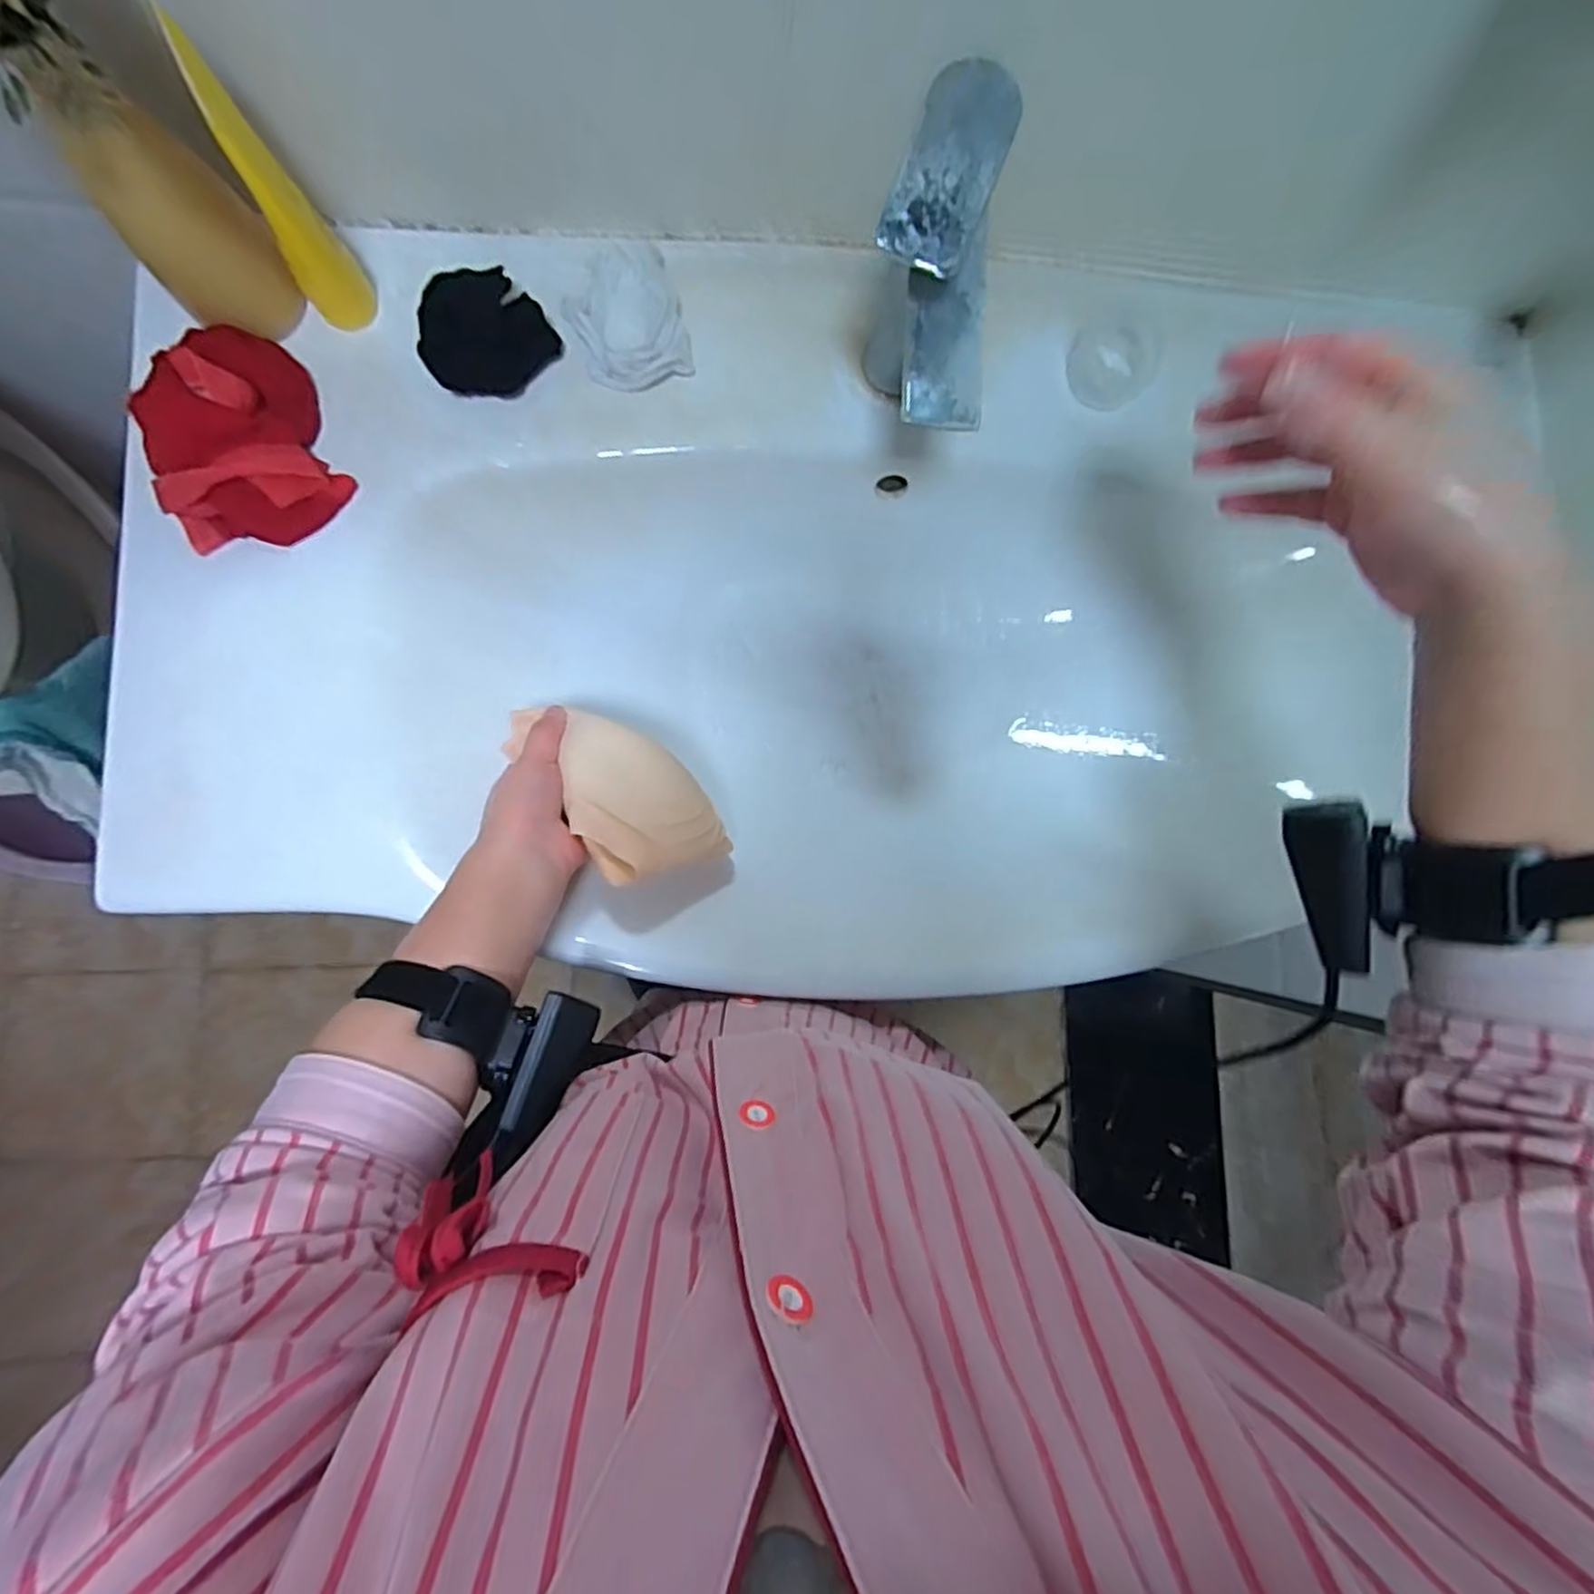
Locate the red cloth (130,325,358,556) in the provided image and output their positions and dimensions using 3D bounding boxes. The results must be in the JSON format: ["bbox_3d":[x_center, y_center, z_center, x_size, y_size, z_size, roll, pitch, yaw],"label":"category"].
[{"bbox_3d":[-0.345,-0.222,0.443,0.097,0.046,0.127,-22,87,-7],"label":"red cloth"}]

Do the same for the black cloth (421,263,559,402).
[{"bbox_3d":[-0.205,-0.297,0.470,0.060,0.039,0.080,44,82,0],"label":"black cloth"}]

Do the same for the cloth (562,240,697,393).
[{"bbox_3d":[-0.110,-0.318,0.478,0.075,0.060,0.081,-25,88,-7],"label":"cloth"}]

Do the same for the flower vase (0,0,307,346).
[{"bbox_3d":[-0.329,-0.314,0.357,0.082,0.236,0.103,44,82,0],"label":"flower vase"}]

